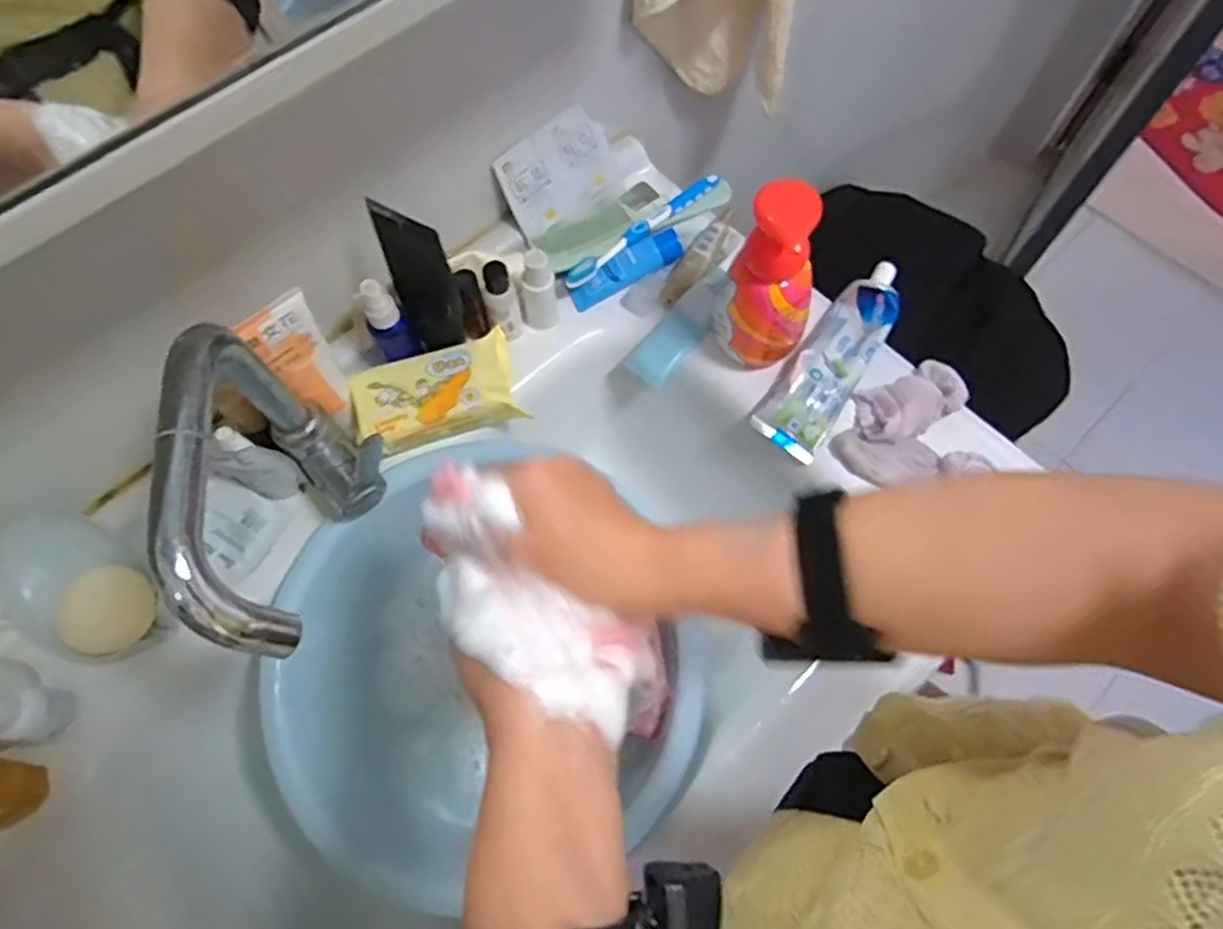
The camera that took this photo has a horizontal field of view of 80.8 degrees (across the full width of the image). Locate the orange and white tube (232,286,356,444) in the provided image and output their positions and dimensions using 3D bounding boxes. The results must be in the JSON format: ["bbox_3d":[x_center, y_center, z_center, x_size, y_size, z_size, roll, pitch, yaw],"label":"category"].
[{"bbox_3d":[-0.211,-0.071,0.506,0.031,0.114,0.049,35,72,15],"label":"orange and white tube"}]

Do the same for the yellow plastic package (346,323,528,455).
[{"bbox_3d":[-0.139,-0.059,0.571,0.126,0.033,0.071,-19,67,-7],"label":"yellow plastic package"}]

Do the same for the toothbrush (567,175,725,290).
[{"bbox_3d":[0.030,-0.211,0.638,0.019,0.024,0.180,42,73,17],"label":"toothbrush"}]

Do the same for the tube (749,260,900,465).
[{"bbox_3d":[0.183,-0.091,0.593,0.057,0.041,0.175,31,70,13],"label":"tube"}]

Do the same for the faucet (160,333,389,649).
[{"bbox_3d":[-0.194,0.024,0.425,0.061,0.181,0.188,-8,67,-2],"label":"faucet"}]

